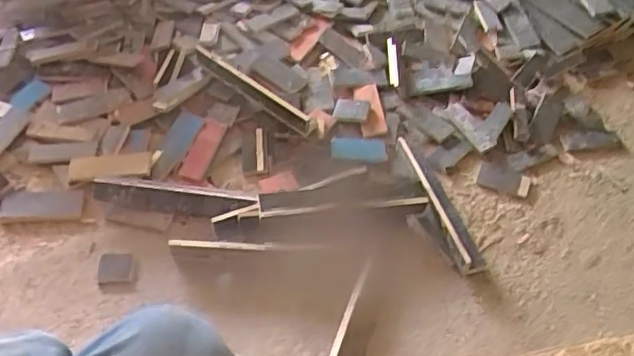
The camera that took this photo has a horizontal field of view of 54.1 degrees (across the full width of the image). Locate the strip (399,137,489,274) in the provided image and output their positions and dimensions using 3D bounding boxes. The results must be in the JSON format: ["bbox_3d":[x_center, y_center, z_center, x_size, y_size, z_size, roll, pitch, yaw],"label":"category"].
[{"bbox_3d":[0.278,0.051,1.374,0.055,0.020,0.357,-16,53,-15],"label":"strip"}]

